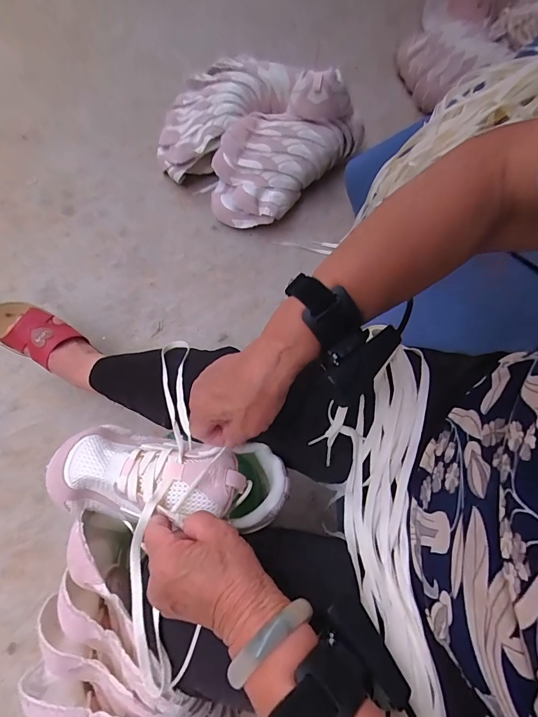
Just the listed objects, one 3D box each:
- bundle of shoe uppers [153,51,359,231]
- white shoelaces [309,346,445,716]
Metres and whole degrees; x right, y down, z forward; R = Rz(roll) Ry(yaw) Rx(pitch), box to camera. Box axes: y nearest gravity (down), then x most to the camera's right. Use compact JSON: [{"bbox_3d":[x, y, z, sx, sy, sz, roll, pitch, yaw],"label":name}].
[{"bbox_3d":[-0.041,-0.547,0.887,0.385,0.174,0.387,43,72,10],"label":"bundle of shoe uppers"},{"bbox_3d":[0.093,0.123,0.343,0.089,0.052,0.290,9,69,-2],"label":"white shoelaces"}]

